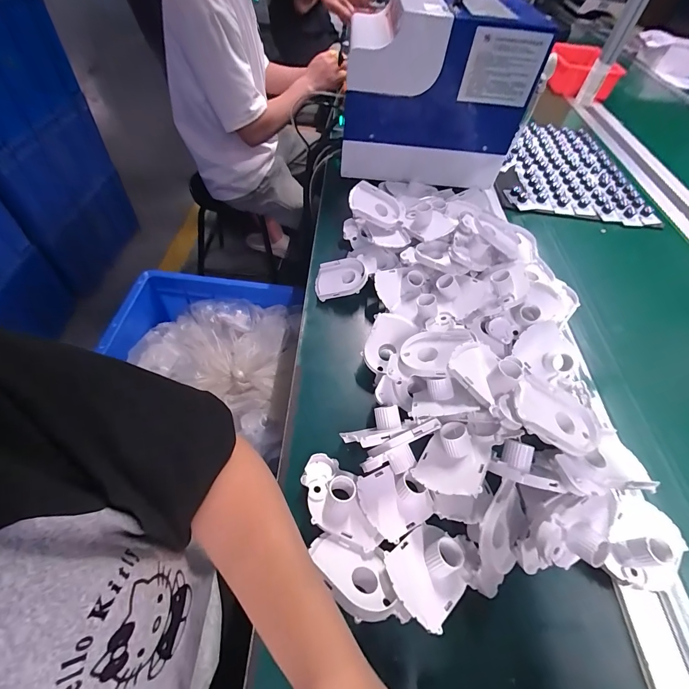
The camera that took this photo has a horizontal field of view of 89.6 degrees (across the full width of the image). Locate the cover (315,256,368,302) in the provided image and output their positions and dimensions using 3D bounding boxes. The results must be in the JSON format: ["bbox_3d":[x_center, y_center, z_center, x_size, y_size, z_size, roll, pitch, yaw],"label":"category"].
[{"bbox_3d":[-0.007,-0.106,0.551,0.085,0.014,0.065,-12,66,14],"label":"cover"}]

